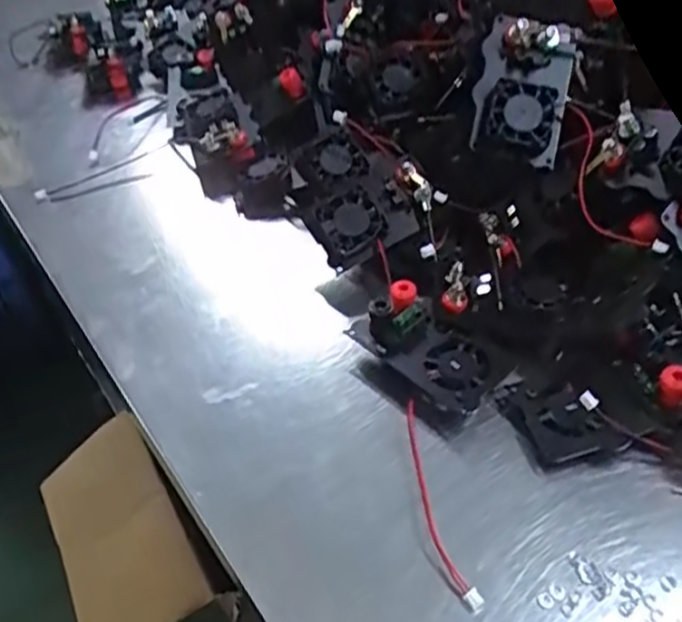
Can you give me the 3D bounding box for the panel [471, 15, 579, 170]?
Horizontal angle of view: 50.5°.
[{"bbox_3d":[0.113,-0.136,0.445,0.054,0.017,0.085,11,83,1],"label":"panel"}]

